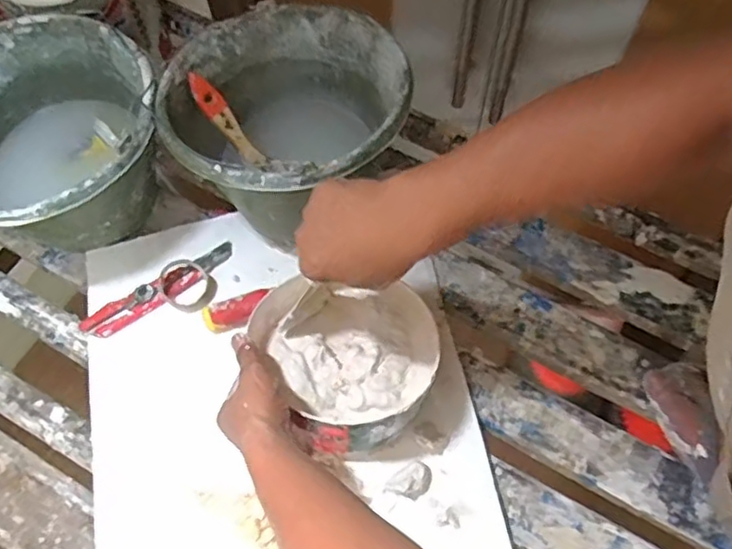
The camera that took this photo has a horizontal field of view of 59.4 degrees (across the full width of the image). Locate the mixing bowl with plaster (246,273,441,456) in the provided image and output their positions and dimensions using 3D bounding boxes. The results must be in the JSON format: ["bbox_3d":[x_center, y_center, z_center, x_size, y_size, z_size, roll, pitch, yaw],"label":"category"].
[{"bbox_3d":[-0.020,0.083,0.628,0.184,0.069,0.168,5,66,4],"label":"mixing bowl with plaster"}]

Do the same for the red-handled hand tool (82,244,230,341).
[{"bbox_3d":[-0.231,0.019,0.725,0.182,0.021,0.039,-32,69,-12],"label":"red-handled hand tool"}]

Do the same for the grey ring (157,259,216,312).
[{"bbox_3d":[-0.202,0.013,0.723,0.060,0.027,0.054,34,71,15],"label":"grey ring"}]

